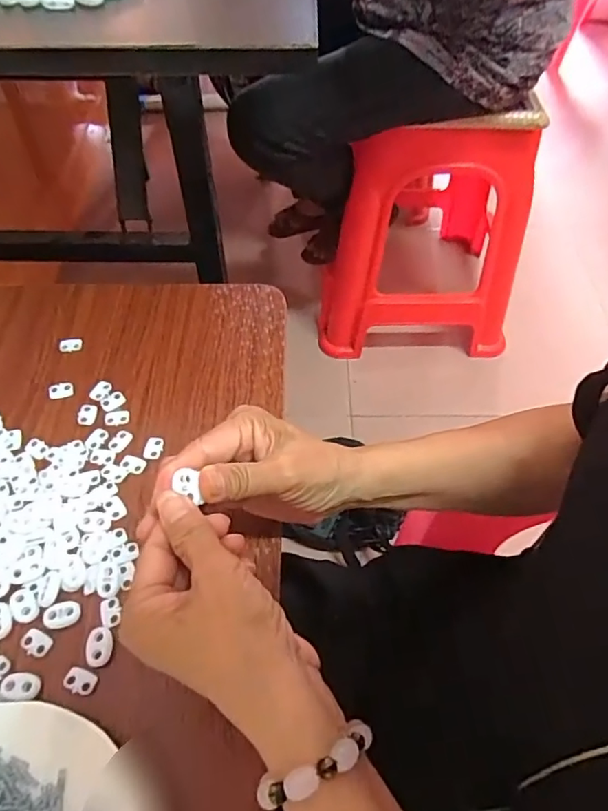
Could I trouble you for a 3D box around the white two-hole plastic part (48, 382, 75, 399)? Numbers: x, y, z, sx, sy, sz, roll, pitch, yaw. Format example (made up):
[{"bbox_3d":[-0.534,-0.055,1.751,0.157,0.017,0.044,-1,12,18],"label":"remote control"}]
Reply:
[{"bbox_3d":[-0.202,-0.013,0.457,0.020,0.004,0.013,-12,56,-12],"label":"white two-hole plastic part"}]

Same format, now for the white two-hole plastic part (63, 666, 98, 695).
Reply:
[{"bbox_3d":[-0.134,0.165,0.330,0.020,0.004,0.013,19,56,10],"label":"white two-hole plastic part"}]

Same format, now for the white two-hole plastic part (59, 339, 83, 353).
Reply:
[{"bbox_3d":[-0.207,-0.054,0.488,0.019,0.006,0.012,-8,56,-9],"label":"white two-hole plastic part"}]

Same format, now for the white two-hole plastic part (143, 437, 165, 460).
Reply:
[{"bbox_3d":[-0.117,0.033,0.428,0.013,0.005,0.019,7,55,2],"label":"white two-hole plastic part"}]

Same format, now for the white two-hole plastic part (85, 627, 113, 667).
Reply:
[{"bbox_3d":[-0.127,0.149,0.341,0.016,0.004,0.022,-2,55,-5],"label":"white two-hole plastic part"}]

